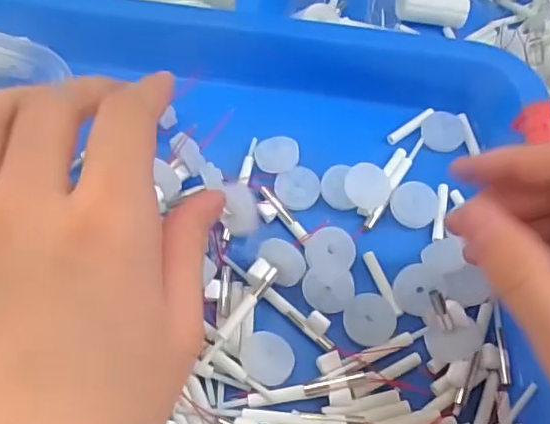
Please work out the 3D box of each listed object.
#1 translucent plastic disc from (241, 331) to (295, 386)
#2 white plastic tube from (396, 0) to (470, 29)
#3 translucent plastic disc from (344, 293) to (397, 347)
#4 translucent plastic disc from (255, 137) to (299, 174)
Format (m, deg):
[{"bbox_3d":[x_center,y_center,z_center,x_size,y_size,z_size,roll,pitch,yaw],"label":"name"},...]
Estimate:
[{"bbox_3d":[-0.002,0.056,0.222,0.020,0.004,0.020,6,68,-16],"label":"translucent plastic disc"},{"bbox_3d":[0.095,-0.125,0.348,0.043,0.014,0.018,15,51,10],"label":"white plastic tube"},{"bbox_3d":[0.039,0.044,0.237,0.021,0.004,0.021,0,78,-1],"label":"translucent plastic disc"},{"bbox_3d":[0.001,-0.027,0.272,0.020,0.005,0.018,9,51,5],"label":"translucent plastic disc"}]

